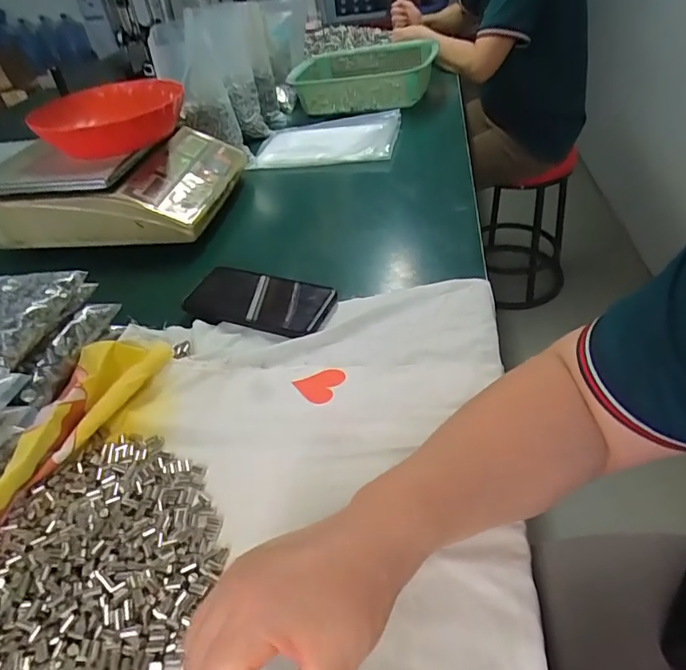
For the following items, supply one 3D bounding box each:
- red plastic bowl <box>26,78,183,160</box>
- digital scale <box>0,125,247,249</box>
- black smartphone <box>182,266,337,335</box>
[{"bbox_3d":[-0.322,-0.316,0.728,0.180,0.061,0.180,-4,41,4],"label":"red plastic bowl"},{"bbox_3d":[-0.332,-0.236,0.744,0.319,0.102,0.252,0,41,8],"label":"digital scale"},{"bbox_3d":[-0.093,-0.039,0.547,0.163,0.018,0.081,9,43,17],"label":"black smartphone"}]

